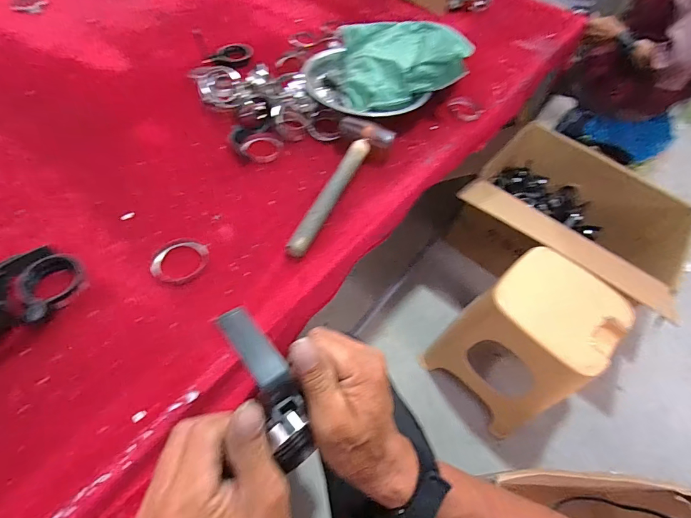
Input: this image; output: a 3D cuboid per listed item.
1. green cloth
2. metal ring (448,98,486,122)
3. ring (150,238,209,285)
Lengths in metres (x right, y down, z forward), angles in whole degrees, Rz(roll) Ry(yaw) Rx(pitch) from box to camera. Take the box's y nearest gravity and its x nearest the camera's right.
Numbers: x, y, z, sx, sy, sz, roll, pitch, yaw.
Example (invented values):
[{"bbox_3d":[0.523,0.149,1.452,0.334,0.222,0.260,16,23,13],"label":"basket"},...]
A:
[{"bbox_3d":[0.134,-0.421,0.769,0.276,0.089,0.215,7,54,-3],"label":"green cloth"},{"bbox_3d":[0.269,-0.344,0.822,0.077,0.018,0.077,4,54,-5],"label":"metal ring"},{"bbox_3d":[-0.241,0.002,0.523,0.073,0.009,0.078,4,54,-5],"label":"ring"}]

